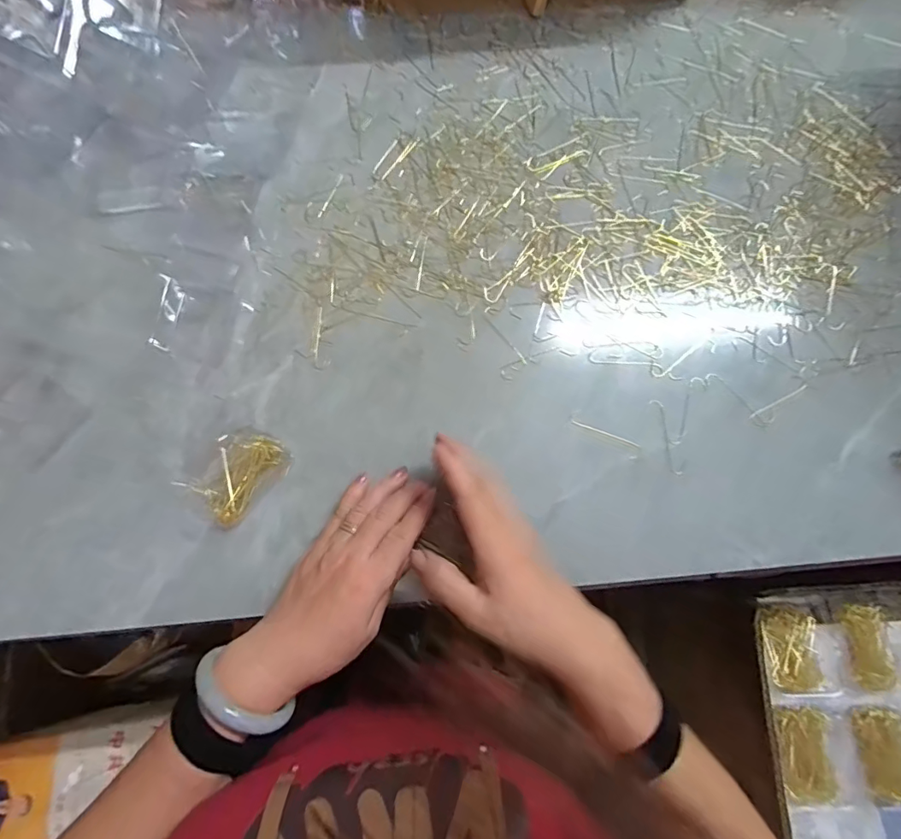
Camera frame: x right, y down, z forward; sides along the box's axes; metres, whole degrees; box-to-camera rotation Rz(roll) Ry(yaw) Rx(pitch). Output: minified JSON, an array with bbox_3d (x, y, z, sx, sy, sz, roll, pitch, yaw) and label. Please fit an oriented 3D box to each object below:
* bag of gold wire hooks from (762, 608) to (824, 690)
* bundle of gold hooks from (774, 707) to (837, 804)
[{"bbox_3d":[0.315,0.210,0.451,0.057,0.014,0.064,0,75,-2],"label":"bag of gold wire hooks"},{"bbox_3d":[0.310,0.293,0.429,0.050,0.010,0.071,9,75,1],"label":"bundle of gold hooks"}]

